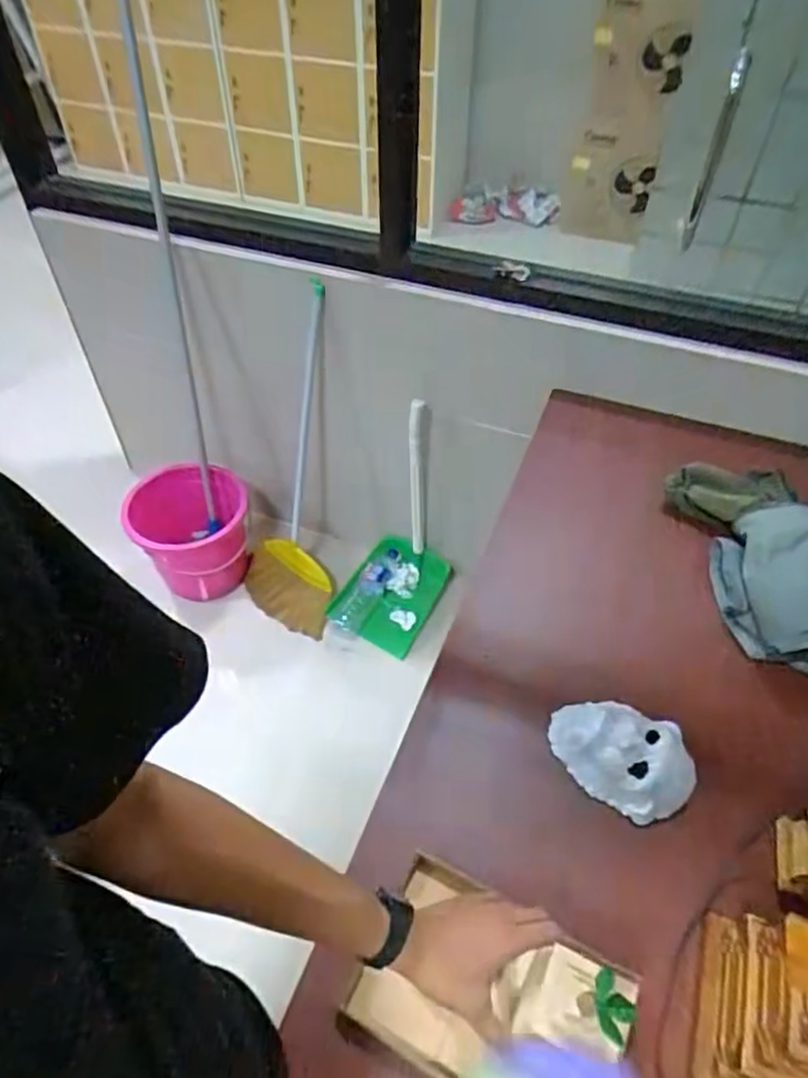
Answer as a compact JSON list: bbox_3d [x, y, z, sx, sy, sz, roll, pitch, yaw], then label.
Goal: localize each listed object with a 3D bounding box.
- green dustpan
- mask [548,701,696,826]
[{"bbox_3d":[-0.035,-0.019,1.698,0.246,0.630,0.273,20,51,17],"label":"green dustpan"},{"bbox_3d":[0.281,0.274,0.874,0.180,0.049,0.127,25,53,20],"label":"mask"}]

